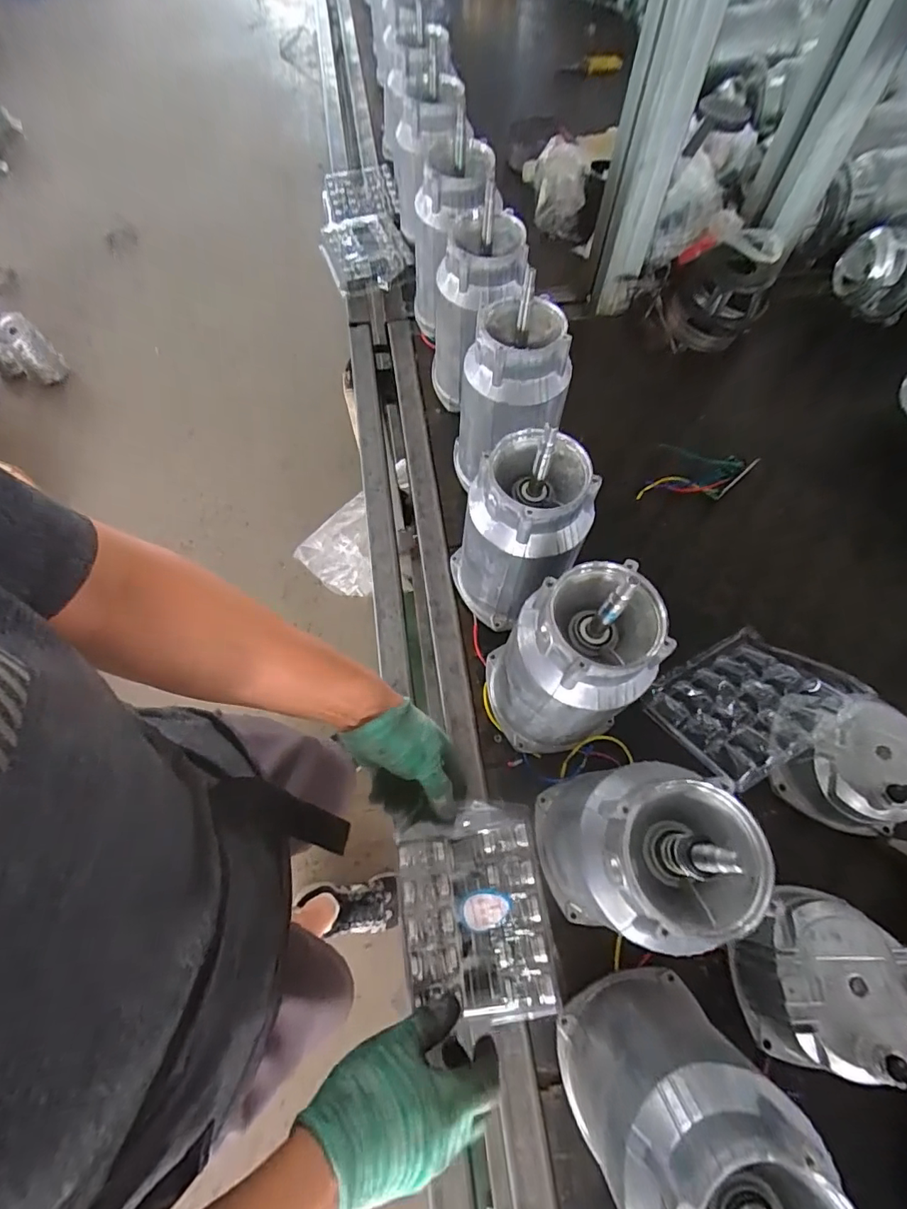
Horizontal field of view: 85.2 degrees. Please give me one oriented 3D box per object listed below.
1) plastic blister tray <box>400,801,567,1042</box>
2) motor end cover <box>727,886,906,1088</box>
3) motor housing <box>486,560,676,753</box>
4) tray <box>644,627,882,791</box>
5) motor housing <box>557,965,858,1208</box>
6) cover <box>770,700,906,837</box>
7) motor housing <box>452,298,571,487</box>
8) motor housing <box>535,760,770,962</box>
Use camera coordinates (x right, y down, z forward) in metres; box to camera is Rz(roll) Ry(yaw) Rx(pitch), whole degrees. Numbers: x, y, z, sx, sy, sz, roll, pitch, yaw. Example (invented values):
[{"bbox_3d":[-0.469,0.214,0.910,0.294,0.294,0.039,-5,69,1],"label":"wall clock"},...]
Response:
[{"bbox_3d":[0.020,0.276,0.446,0.128,0.032,0.171,-8,66,-3],"label":"plastic blister tray"},{"bbox_3d":[0.310,0.313,0.413,0.130,0.071,0.122,-11,66,-4],"label":"motor end cover"},{"bbox_3d":[0.100,0.060,0.458,0.119,0.231,0.119,-11,66,-4],"label":"motor housing"},{"bbox_3d":[0.304,0.100,0.515,0.178,0.022,0.132,-30,36,-13],"label":"tray"},{"bbox_3d":[0.147,0.346,0.325,0.109,0.224,0.119,-12,66,-5],"label":"motor housing"},{"bbox_3d":[0.399,0.160,0.491,0.123,0.077,0.116,30,70,14],"label":"cover"},{"bbox_3d":[0.060,-0.235,0.595,0.112,0.224,0.124,-26,68,-10],"label":"motor housing"},{"bbox_3d":[0.132,0.182,0.374,0.101,0.223,0.108,0,66,1],"label":"motor housing"}]

